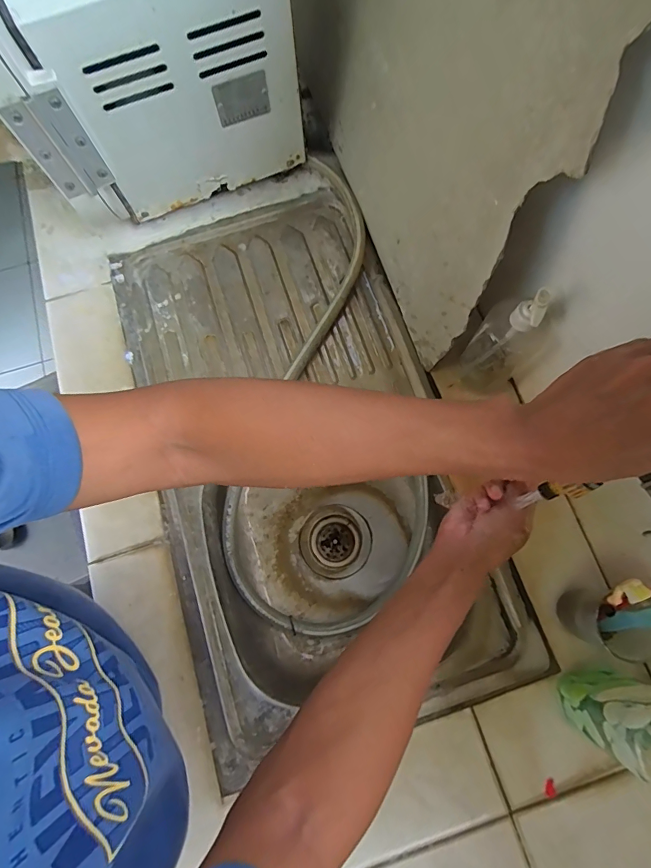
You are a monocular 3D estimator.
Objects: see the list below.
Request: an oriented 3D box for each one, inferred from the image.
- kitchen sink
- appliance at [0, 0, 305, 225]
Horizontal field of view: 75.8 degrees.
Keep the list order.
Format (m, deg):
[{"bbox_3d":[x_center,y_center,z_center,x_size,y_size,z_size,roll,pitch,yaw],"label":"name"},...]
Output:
[{"bbox_3d":[-0.037,0.017,0.625,0.393,0.145,0.728,-18,75,-2],"label":"kitchen sink"},{"bbox_3d":[-0.232,-0.493,0.524,0.362,0.306,0.240,-28,76,-5],"label":"appliance"}]

